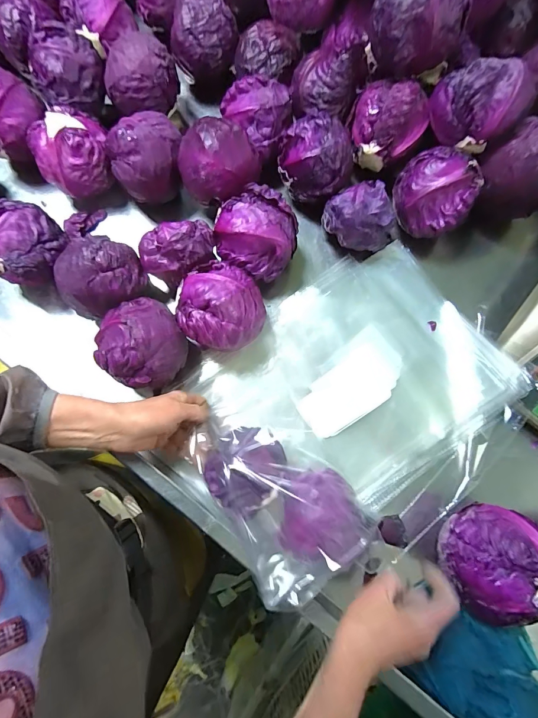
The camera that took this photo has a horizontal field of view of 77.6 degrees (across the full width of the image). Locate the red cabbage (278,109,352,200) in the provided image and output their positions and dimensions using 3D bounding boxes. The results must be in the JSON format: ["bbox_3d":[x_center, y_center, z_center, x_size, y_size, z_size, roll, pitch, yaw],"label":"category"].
[{"bbox_3d":[0.066,-0.270,0.454,0.102,0.074,0.082,0,79,-1],"label":"red cabbage"}]

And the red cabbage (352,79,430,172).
[{"bbox_3d":[0.163,-0.322,0.463,0.093,0.077,0.080,23,80,3],"label":"red cabbage"}]

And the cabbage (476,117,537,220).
[{"bbox_3d":[0.341,-0.245,0.443,0.091,0.083,0.100,0,79,-1],"label":"cabbage"}]

